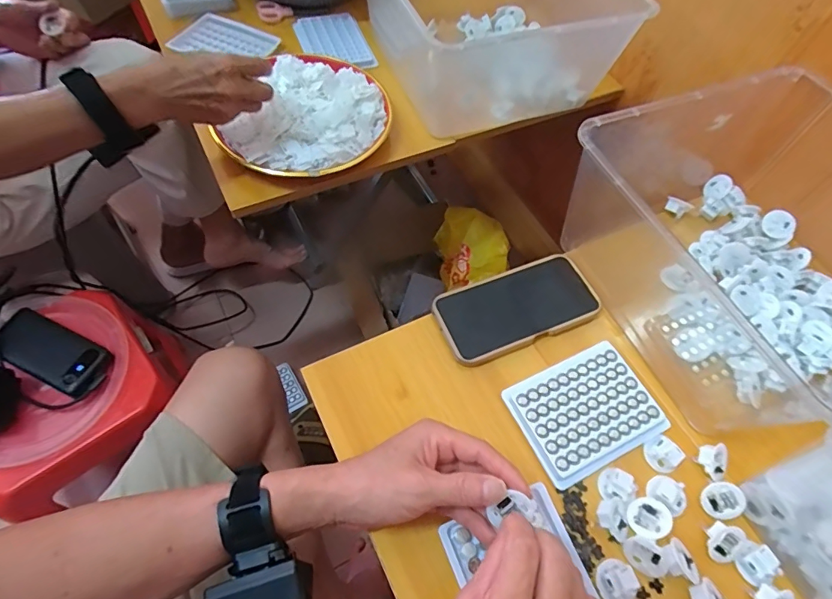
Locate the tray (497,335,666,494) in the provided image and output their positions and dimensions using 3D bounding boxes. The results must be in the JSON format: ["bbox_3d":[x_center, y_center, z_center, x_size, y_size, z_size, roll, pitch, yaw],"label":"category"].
[{"bbox_3d":[0.158,0.104,0.437,0.126,0.012,0.098,-22,64,-16],"label":"tray"}]

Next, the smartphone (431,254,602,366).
[{"bbox_3d":[0.106,0.008,0.488,0.166,0.014,0.082,-19,63,-15],"label":"smartphone"}]

